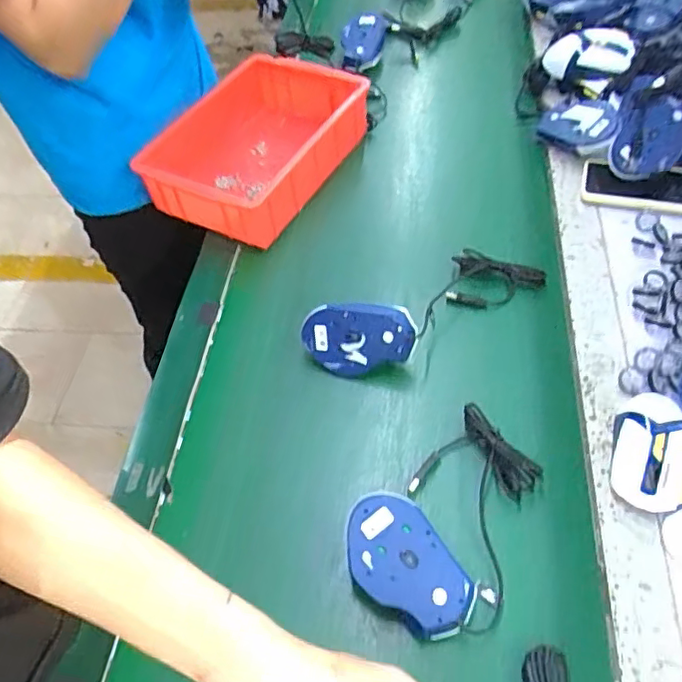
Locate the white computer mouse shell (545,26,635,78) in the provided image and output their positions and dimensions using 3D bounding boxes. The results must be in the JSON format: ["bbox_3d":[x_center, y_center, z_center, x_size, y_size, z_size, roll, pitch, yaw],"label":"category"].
[{"bbox_3d":[0.356,-0.418,0.851,0.125,0.062,0.049,18,54,43],"label":"white computer mouse shell"}]

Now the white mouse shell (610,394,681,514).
[{"bbox_3d":[0.286,0.094,0.526,0.069,0.035,0.116,14,57,12],"label":"white mouse shell"}]

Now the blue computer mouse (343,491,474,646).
[{"bbox_3d":[0.052,0.189,0.484,0.074,0.045,0.118,-30,59,-17],"label":"blue computer mouse"}]

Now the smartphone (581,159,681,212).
[{"bbox_3d":[0.390,-0.194,0.734,0.161,0.012,0.065,12,73,17],"label":"smartphone"}]

